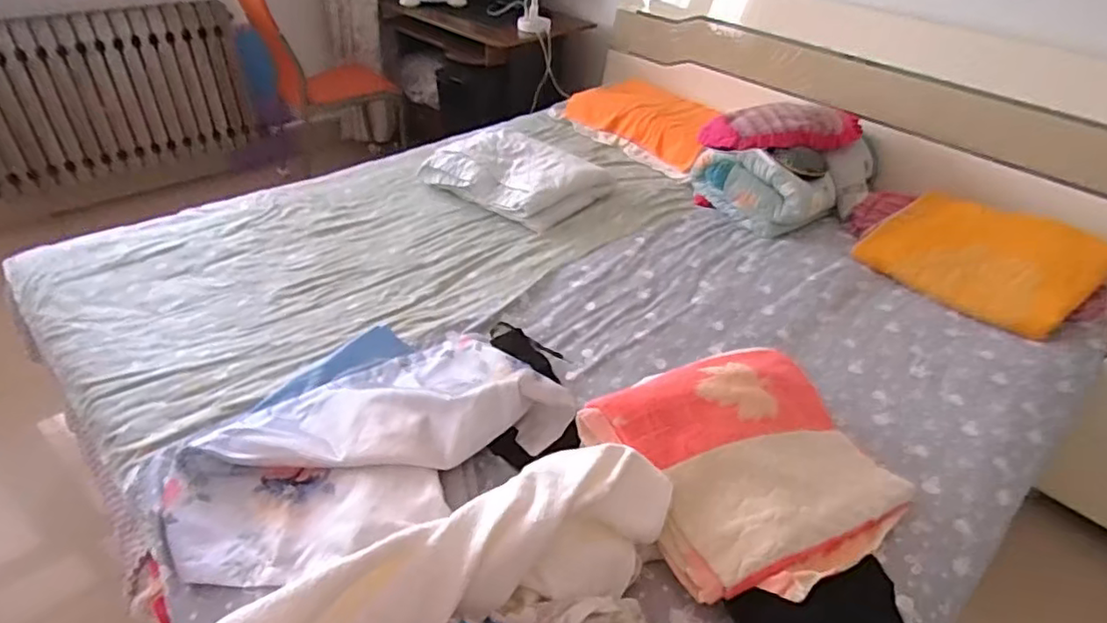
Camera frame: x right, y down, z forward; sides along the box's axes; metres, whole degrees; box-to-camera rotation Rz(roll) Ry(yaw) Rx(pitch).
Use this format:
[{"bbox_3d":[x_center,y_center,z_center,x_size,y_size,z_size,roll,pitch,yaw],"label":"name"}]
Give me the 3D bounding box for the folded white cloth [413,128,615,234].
[{"bbox_3d":[-0.106,-0.409,1.847,0.458,0.086,0.327,28,45,24],"label":"folded white cloth"}]

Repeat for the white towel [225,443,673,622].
[{"bbox_3d":[-0.121,0.344,0.807,0.602,0.150,0.159,-17,43,-25],"label":"white towel"}]

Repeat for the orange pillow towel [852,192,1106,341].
[{"bbox_3d":[1.075,-0.139,1.592,0.492,0.266,0.056,32,13,28],"label":"orange pillow towel"}]

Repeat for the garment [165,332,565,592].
[{"bbox_3d":[-0.302,0.202,1.028,0.583,0.143,0.377,-22,47,-29],"label":"garment"}]

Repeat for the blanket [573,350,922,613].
[{"bbox_3d":[0.331,0.230,1.013,0.445,0.128,0.381,-21,47,-29],"label":"blanket"}]

